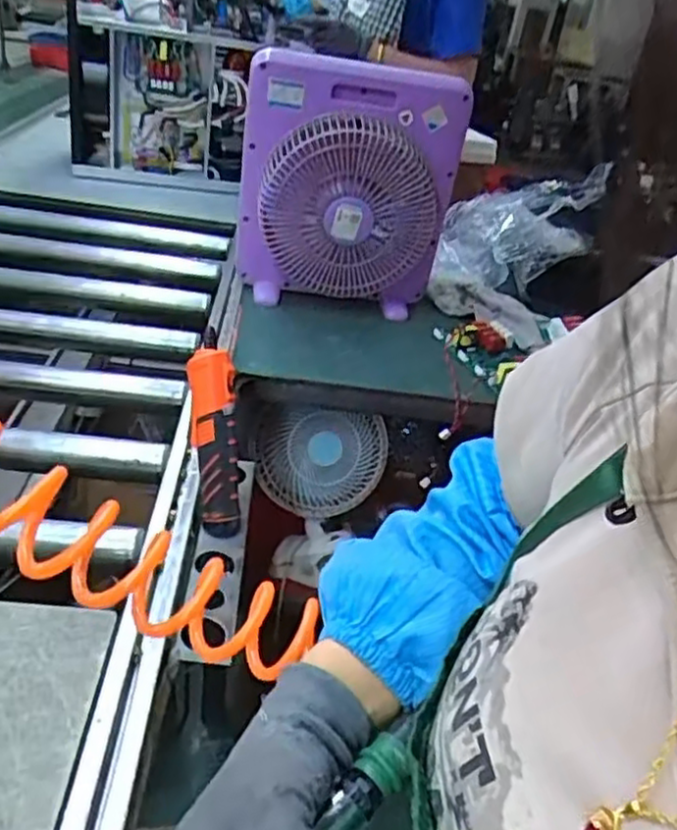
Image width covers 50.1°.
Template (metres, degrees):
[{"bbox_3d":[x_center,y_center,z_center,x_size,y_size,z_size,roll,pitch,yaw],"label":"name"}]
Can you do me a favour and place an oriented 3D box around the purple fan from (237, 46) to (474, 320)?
[{"bbox_3d":[0.023,-0.328,1.088,0.328,0.369,0.099,3,32,-12],"label":"purple fan"}]

